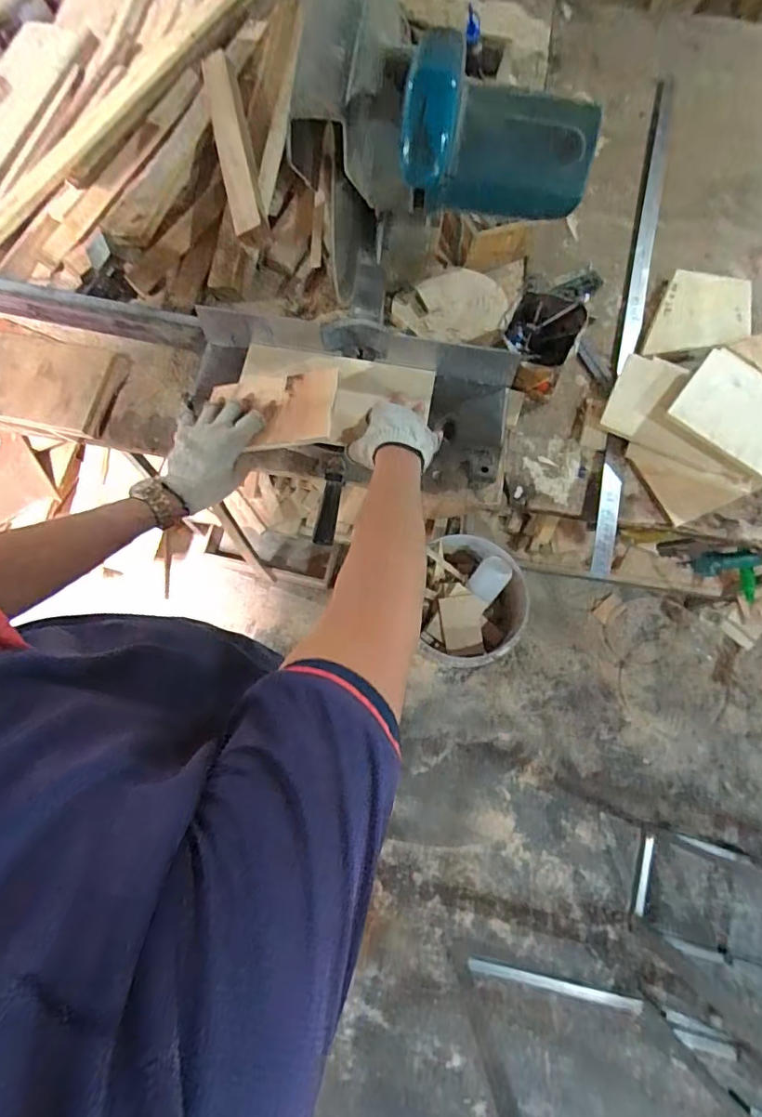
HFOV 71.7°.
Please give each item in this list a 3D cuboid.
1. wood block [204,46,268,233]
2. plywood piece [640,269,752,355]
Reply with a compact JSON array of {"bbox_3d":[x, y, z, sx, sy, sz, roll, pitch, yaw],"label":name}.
[{"bbox_3d":[-0.243,-0.684,0.866,0.056,0.040,0.363,-13,75,-3],"label":"wood block"},{"bbox_3d":[0.502,-0.393,0.837,0.150,0.015,0.127,0,94,12],"label":"plywood piece"}]

